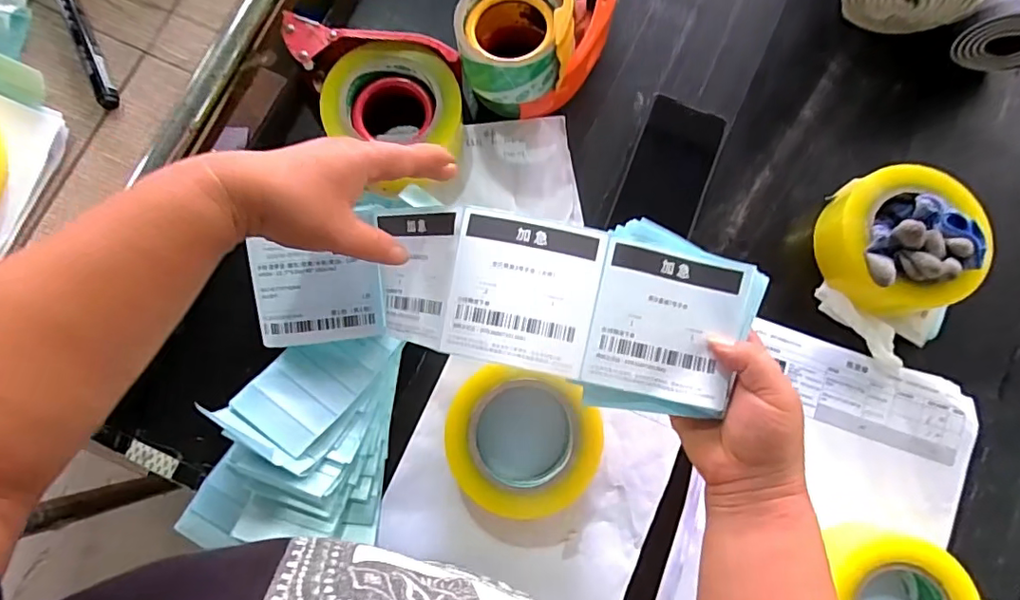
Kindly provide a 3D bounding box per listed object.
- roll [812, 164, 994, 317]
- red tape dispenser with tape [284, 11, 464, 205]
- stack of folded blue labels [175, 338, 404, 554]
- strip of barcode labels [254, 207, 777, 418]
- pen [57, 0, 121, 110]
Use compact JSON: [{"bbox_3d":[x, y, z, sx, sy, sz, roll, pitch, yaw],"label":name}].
[{"bbox_3d":[0.335,-0.050,0.469,0.112,0.072,0.118,0,80,-3],"label":"roll"},{"bbox_3d":[-0.117,-0.164,0.476,0.151,0.057,0.129,4,80,-2],"label":"red tape dispenser with tape"},{"bbox_3d":[-0.170,0.107,0.428,0.142,0.049,0.163,7,80,-2],"label":"stack of folded blue labels"},{"bbox_3d":[-0.017,0.001,0.393,0.364,0.074,0.123,4,80,13],"label":"strip of barcode labels"},{"bbox_3d":[-0.356,-0.223,0.450,0.015,0.017,0.143,-25,84,-8],"label":"pen"}]

